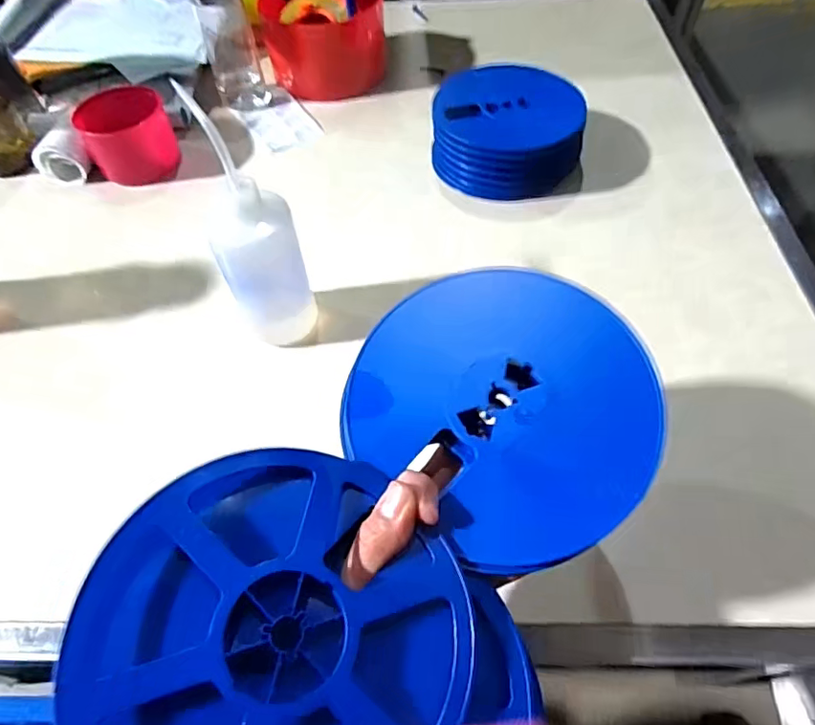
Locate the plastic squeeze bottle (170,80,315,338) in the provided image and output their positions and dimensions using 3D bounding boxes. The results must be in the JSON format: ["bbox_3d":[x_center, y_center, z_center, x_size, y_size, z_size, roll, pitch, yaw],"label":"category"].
[{"bbox_3d":[-0.128,-0.103,0.470,0.068,0.194,0.063,-17,56,-8],"label":"plastic squeeze bottle"}]

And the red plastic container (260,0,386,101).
[{"bbox_3d":[-0.115,-0.468,0.792,0.174,0.106,0.133,-31,59,-16],"label":"red plastic container"}]

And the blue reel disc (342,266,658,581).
[{"bbox_3d":[0.056,0.020,0.312,0.171,0.006,0.157,-3,65,7],"label":"blue reel disc"}]

